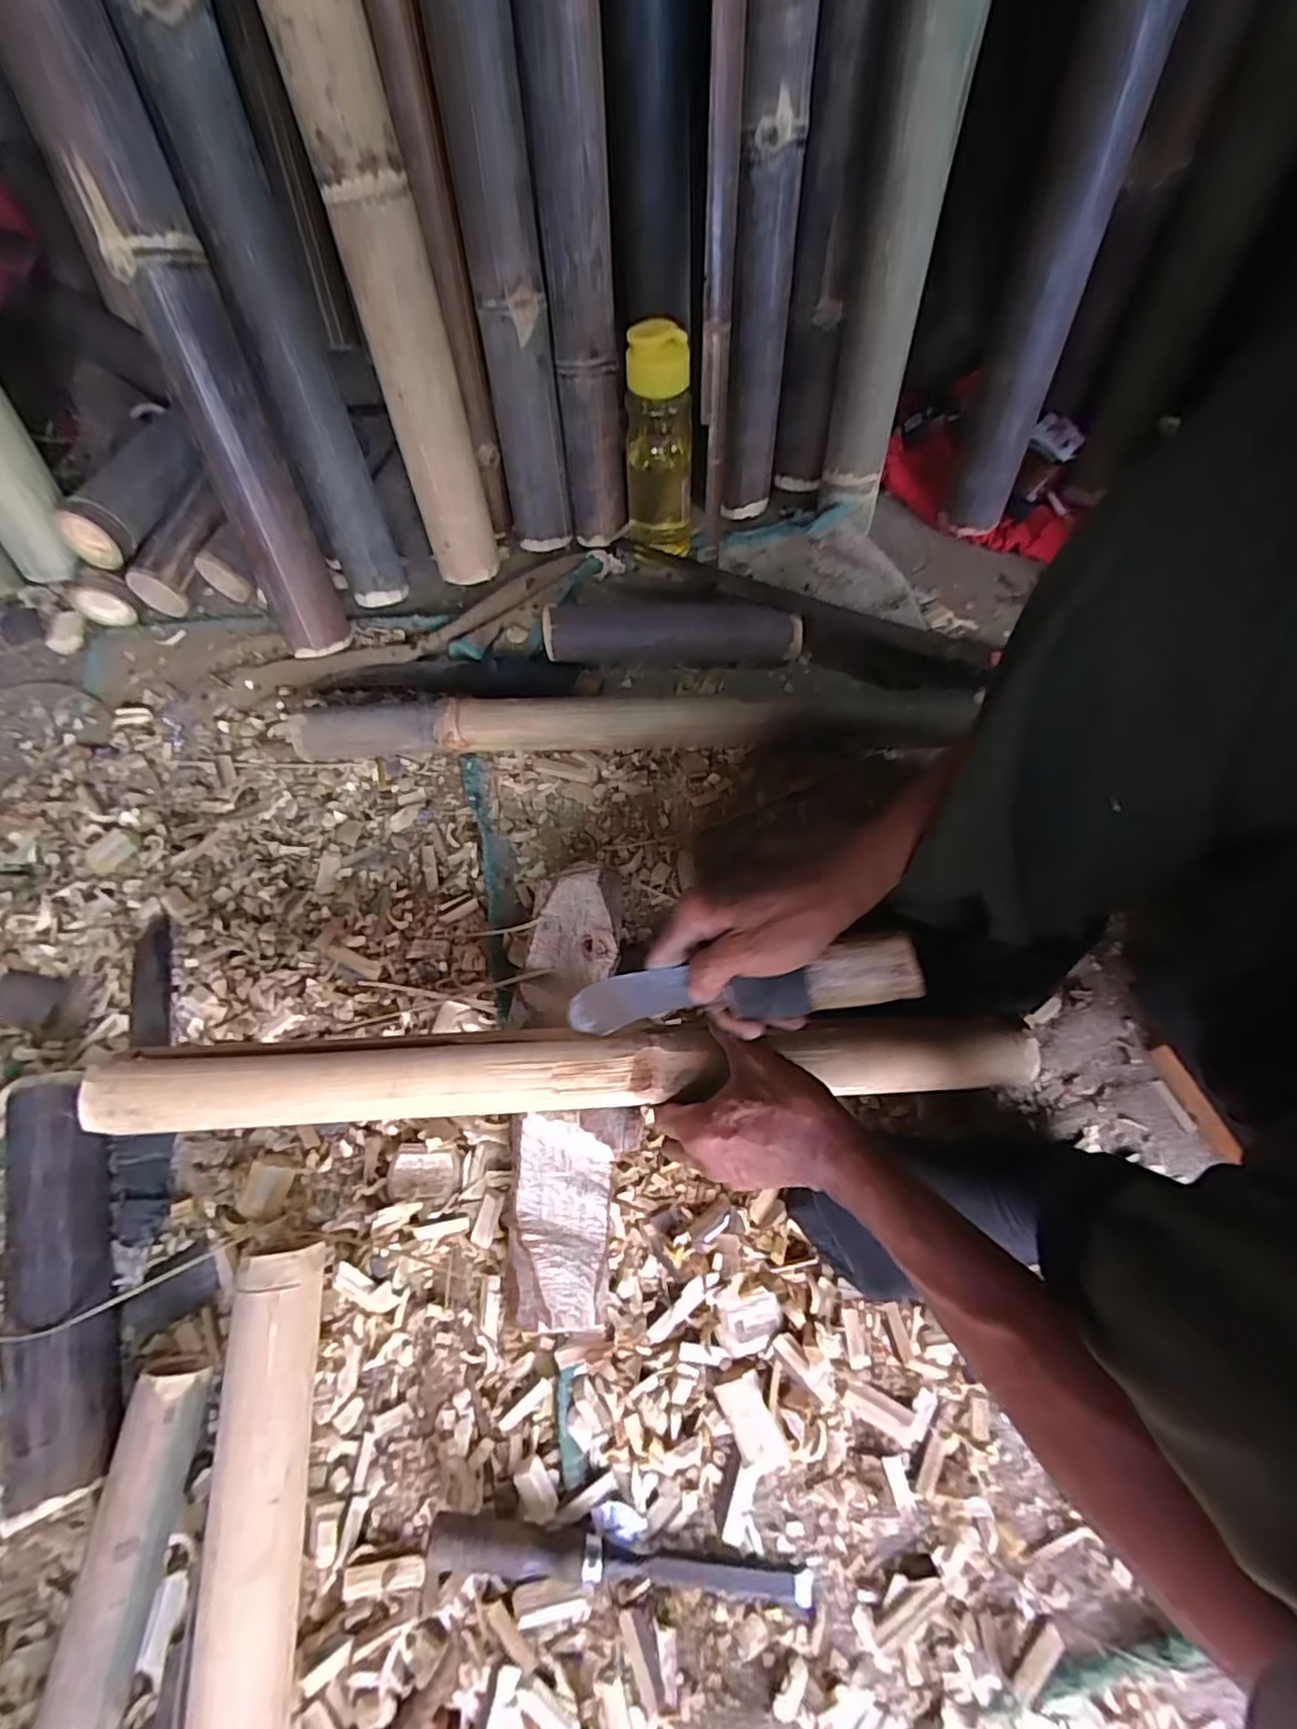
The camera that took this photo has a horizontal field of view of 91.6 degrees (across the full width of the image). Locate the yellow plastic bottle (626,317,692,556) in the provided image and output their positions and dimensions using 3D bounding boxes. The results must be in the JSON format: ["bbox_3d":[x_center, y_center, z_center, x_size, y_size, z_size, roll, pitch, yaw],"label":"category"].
[{"bbox_3d":[0.014,-0.435,0.658,0.072,0.217,0.060,3,68,1],"label":"yellow plastic bottle"}]

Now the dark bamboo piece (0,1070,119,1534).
[{"bbox_3d":[-0.410,0.286,0.451,0.056,0.058,0.269,-18,69,-8],"label":"dark bamboo piece"}]

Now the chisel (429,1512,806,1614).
[{"bbox_3d":[-0.016,0.448,0.402,0.245,0.027,0.023,7,68,3],"label":"chisel"}]

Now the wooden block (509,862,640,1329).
[{"bbox_3d":[-0.059,0.165,0.499,0.090,0.062,0.318,-5,68,-2],"label":"wooden block"}]

